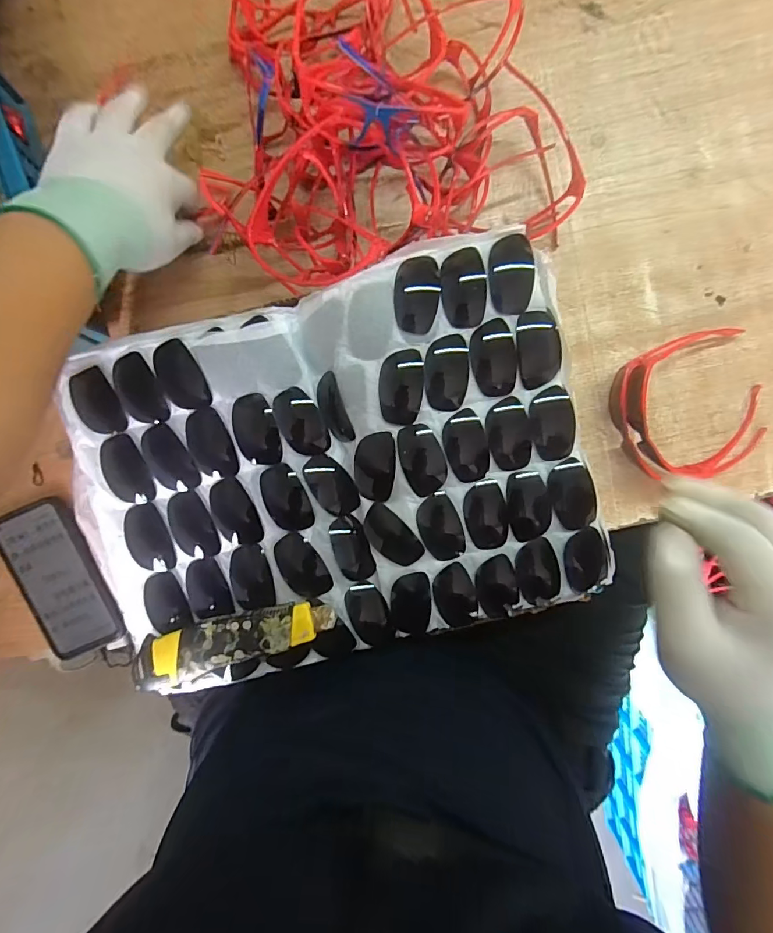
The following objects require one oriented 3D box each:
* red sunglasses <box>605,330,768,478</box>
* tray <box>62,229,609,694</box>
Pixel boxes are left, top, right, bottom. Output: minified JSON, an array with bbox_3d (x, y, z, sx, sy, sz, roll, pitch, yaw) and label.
[{"bbox_3d":[0.293,-0.057,0.431,0.143,0.050,0.129,-16,96,4],"label":"red sunglasses"},{"bbox_3d":[-0.043,0.013,0.371,0.410,0.044,0.291,-15,97,3],"label":"tray"}]

